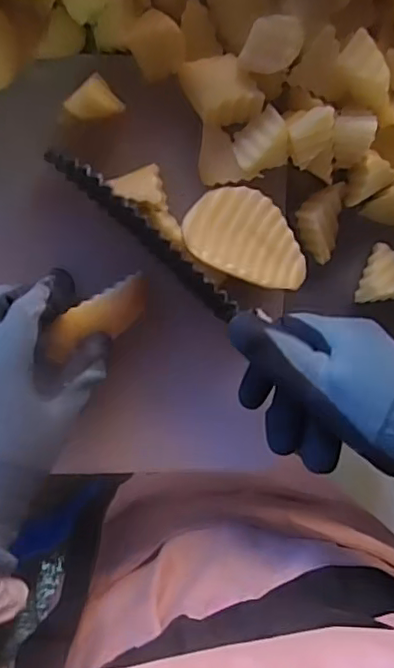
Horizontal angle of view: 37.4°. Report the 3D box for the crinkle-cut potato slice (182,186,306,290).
[{"bbox_3d":[0.030,-0.055,0.330,0.077,0.006,0.050,17,81,-23],"label":"crinkle-cut potato slice"}]

